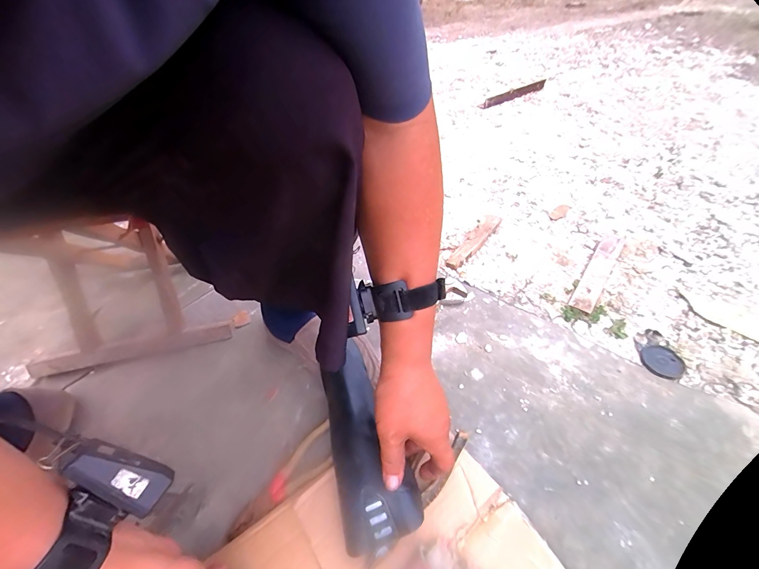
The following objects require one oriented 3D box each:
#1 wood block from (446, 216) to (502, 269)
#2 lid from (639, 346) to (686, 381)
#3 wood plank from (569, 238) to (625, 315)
[{"bbox_3d":[0.217,-0.104,0.745,0.040,0.015,0.202,30,54,29],"label":"wood block"},{"bbox_3d":[0.447,0.123,0.516,0.058,0.006,0.057,-2,45,2],"label":"lid"},{"bbox_3d":[0.439,-0.030,0.657,0.041,0.018,0.249,27,53,27],"label":"wood plank"}]

